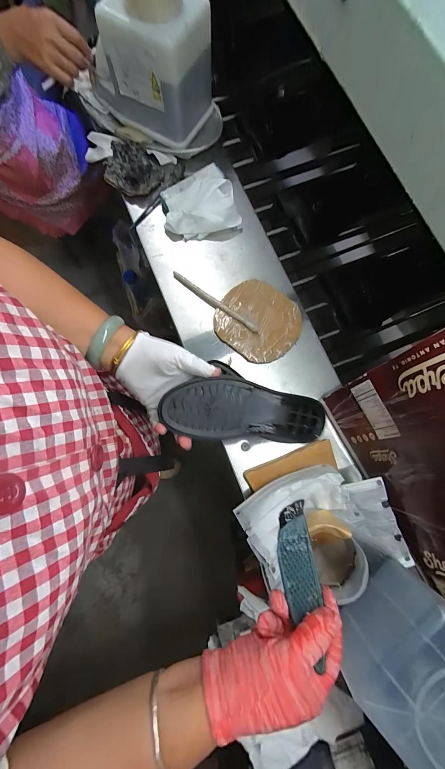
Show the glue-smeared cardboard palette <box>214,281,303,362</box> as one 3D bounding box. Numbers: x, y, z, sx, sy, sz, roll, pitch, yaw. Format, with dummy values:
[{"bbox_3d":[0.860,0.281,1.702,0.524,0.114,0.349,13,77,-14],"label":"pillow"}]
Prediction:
[{"bbox_3d":[0.068,-0.119,0.536,0.151,0.010,0.144,0,79,-1],"label":"glue-smeared cardboard palette"}]

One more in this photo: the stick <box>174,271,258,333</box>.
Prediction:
[{"bbox_3d":[-0.015,-0.155,0.534,0.193,0.010,0.016,36,80,6],"label":"stick"}]

